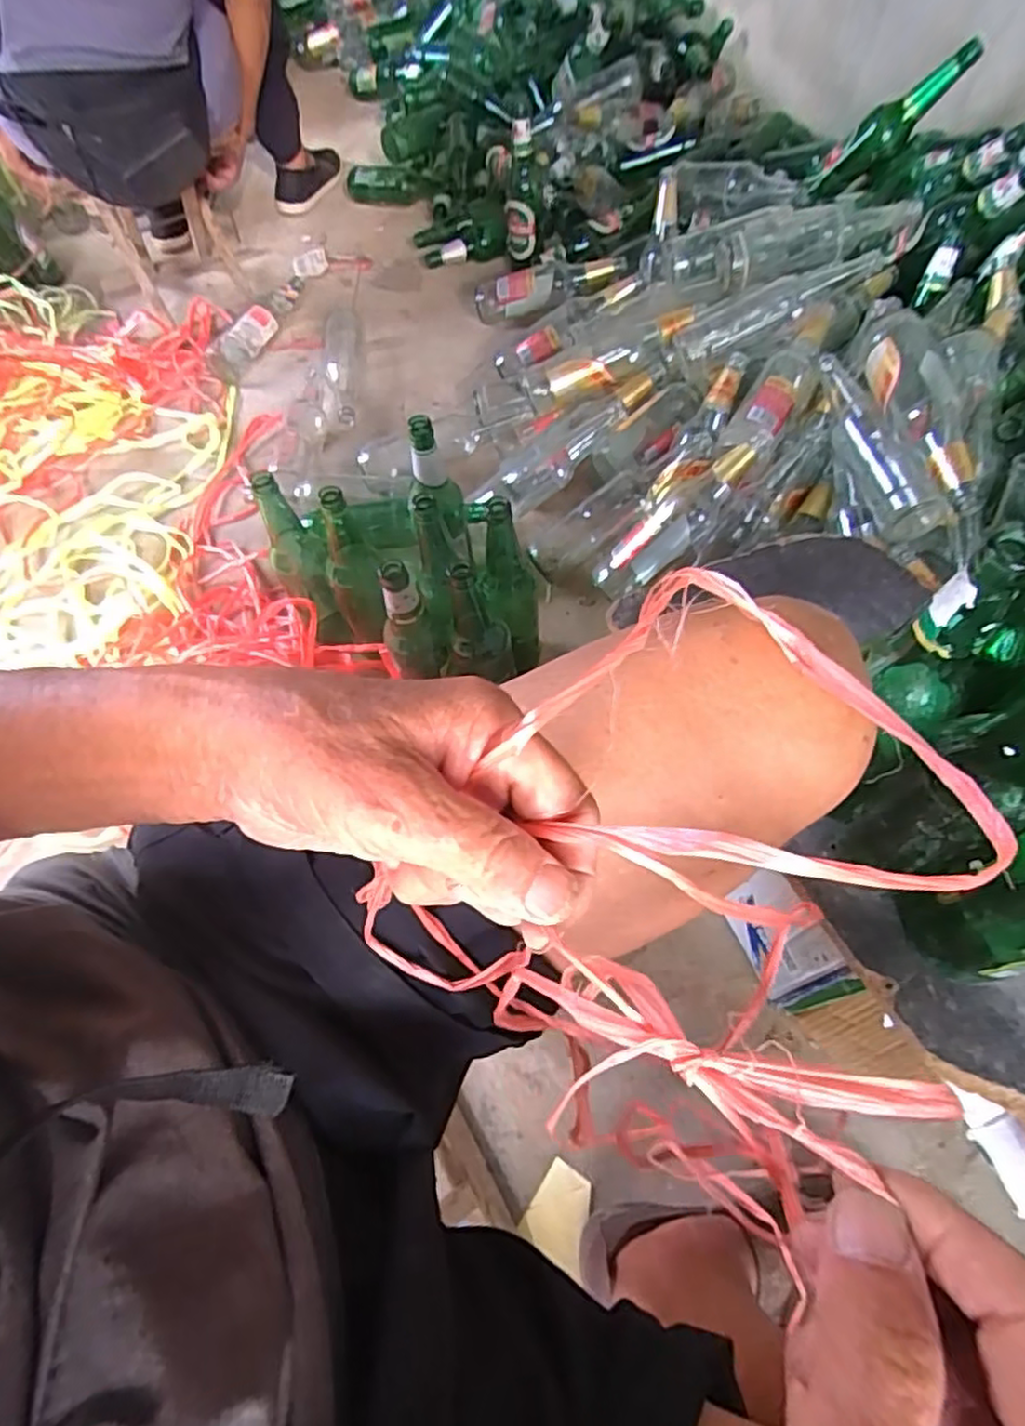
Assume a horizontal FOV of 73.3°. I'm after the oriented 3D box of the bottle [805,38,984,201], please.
[{"bbox_3d":[0.563,-0.874,1.029,0.060,0.244,0.058,26,56,-31],"label":"bottle"}]

